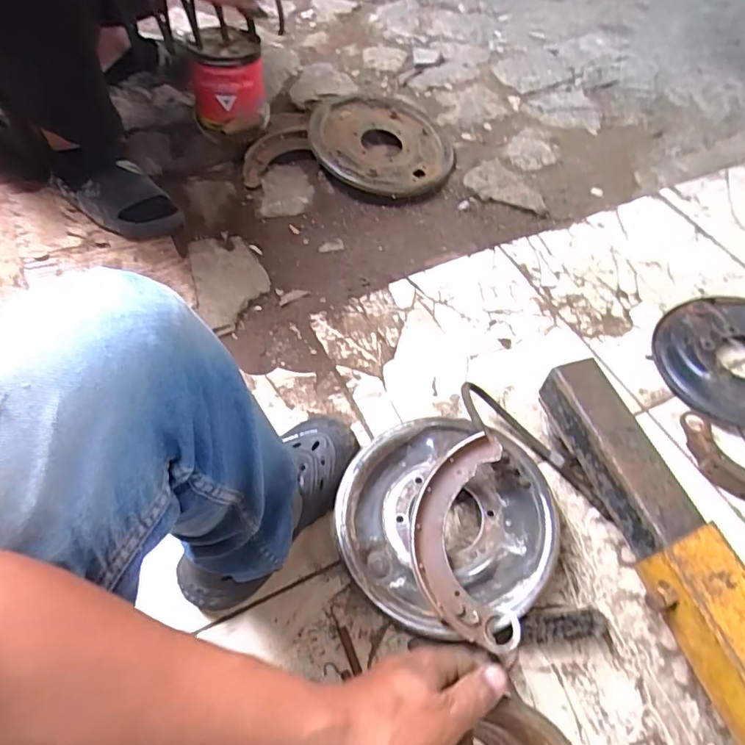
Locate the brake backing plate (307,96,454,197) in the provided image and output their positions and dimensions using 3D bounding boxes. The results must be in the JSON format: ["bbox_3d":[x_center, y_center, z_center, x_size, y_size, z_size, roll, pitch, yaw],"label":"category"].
[{"bbox_3d":[0.020,-0.493,1.139,0.298,0.062,0.294,0,56,0],"label":"brake backing plate"}]

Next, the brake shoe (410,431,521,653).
[{"bbox_3d":[0.102,0.184,0.631,0.107,0.038,0.227,2,61,1],"label":"brake shoe"}]

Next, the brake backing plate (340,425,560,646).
[{"bbox_3d":[0.089,0.187,0.695,0.259,0.069,0.261,0,56,0],"label":"brake backing plate"}]

